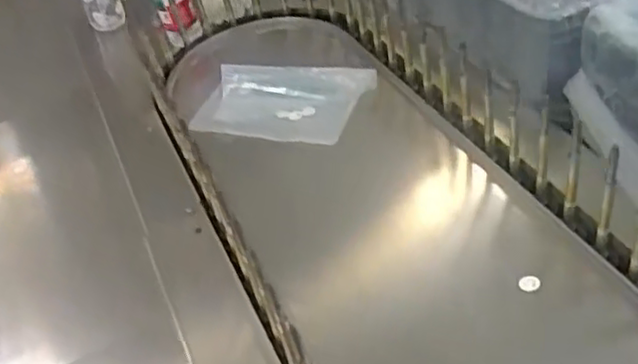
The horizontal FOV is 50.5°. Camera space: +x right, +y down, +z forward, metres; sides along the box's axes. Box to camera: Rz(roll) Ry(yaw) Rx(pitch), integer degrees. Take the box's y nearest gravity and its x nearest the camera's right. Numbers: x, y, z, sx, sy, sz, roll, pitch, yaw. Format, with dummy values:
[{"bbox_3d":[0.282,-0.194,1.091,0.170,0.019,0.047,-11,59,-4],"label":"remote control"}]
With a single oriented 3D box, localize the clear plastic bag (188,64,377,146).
[{"bbox_3d":[-0.056,-0.123,1.032,0.251,0.049,0.146,9,46,11],"label":"clear plastic bag"}]

